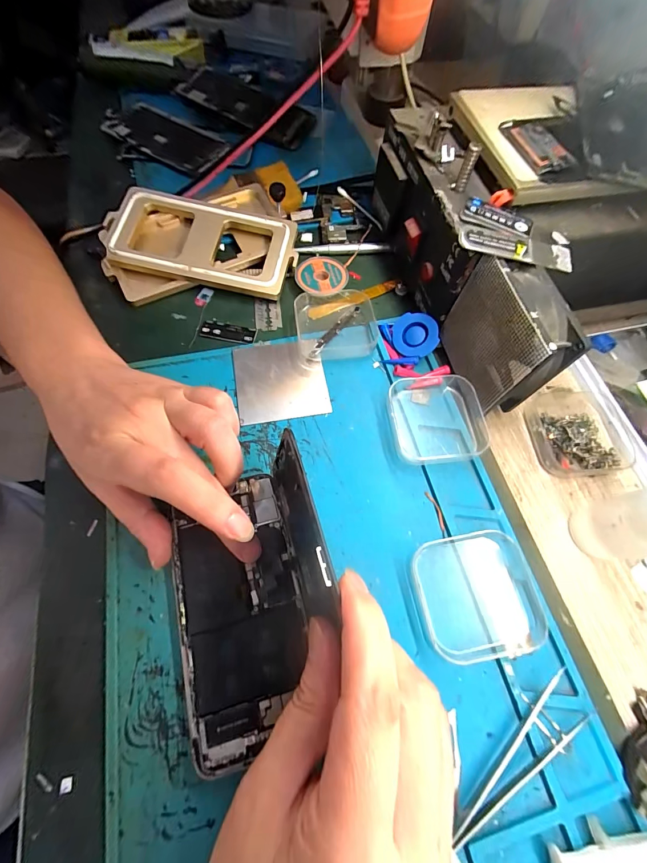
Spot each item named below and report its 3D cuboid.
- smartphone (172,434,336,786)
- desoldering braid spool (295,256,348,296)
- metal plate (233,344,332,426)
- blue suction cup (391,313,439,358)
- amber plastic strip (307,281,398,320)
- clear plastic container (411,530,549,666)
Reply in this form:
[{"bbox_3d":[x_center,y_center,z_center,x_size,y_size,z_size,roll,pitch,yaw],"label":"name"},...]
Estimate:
[{"bbox_3d":[-0.038,0.081,0.167,0.083,0.071,0.137,-13,67,-9],"label":"smartphone"},{"bbox_3d":[-0.002,-0.136,0.302,0.045,0.010,0.041,1,65,-2],"label":"desoldering braid spool"},{"bbox_3d":[-0.033,-0.039,0.264,0.066,0.004,0.066,-9,66,-7],"label":"metal plate"},{"bbox_3d":[0.072,-0.075,0.271,0.035,0.005,0.035,-6,78,27],"label":"blue suction cup"},{"bbox_3d":[0.026,-0.115,0.301,0.086,0.008,0.013,-27,70,-14],"label":"amber plastic strip"},{"bbox_3d":[0.092,0.095,0.201,0.070,0.019,0.065,-8,66,-6],"label":"clear plastic container"}]

